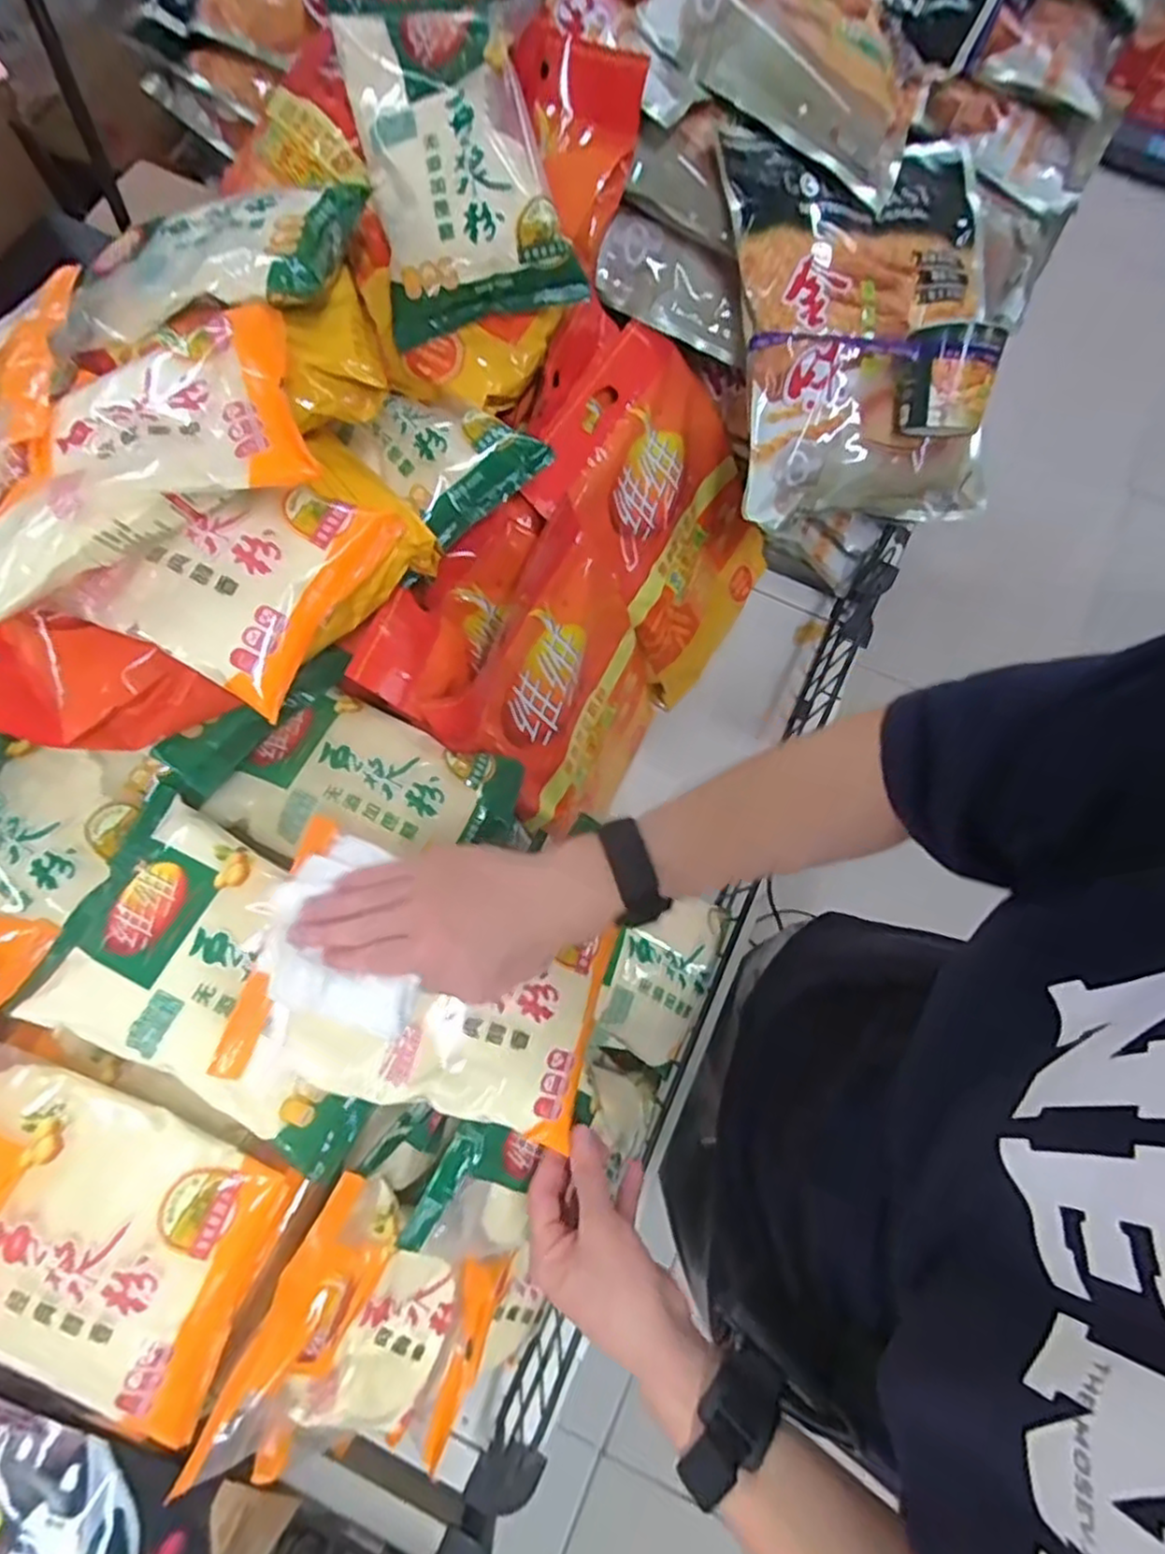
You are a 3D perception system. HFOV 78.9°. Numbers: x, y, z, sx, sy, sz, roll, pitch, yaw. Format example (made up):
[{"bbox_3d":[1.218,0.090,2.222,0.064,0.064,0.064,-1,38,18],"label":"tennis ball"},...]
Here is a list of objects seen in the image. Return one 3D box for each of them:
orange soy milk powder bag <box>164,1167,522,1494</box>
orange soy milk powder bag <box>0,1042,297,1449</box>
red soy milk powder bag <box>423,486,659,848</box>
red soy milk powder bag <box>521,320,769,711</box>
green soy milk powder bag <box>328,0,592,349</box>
[{"bbox_3d":[-0.134,0.371,0.477,0.038,0.203,0.154,13,64,45],"label":"orange soy milk powder bag"},{"bbox_3d":[-0.311,0.272,0.421,0.228,0.044,0.152,23,73,5],"label":"orange soy milk powder bag"},{"bbox_3d":[-0.011,-0.067,0.686,0.050,0.282,0.236,14,65,35],"label":"red soy milk powder bag"},{"bbox_3d":[0.089,-0.258,0.749,0.064,0.333,0.266,13,67,46],"label":"red soy milk powder bag"},{"bbox_3d":[-0.097,-0.483,0.547,0.156,0.069,0.233,-7,105,14],"label":"green soy milk powder bag"}]

